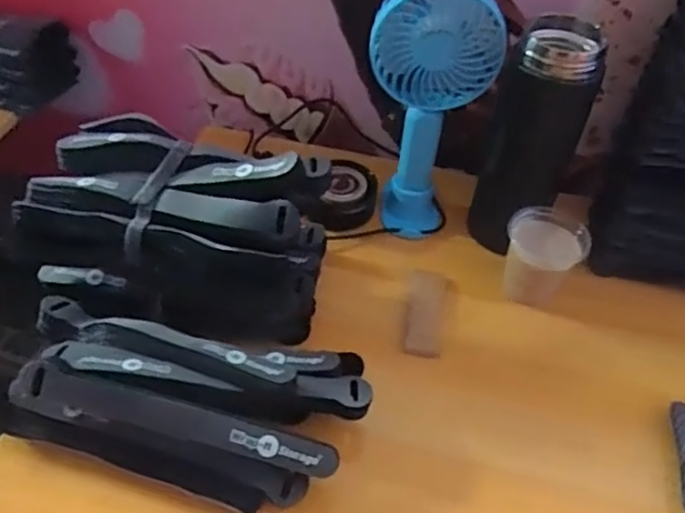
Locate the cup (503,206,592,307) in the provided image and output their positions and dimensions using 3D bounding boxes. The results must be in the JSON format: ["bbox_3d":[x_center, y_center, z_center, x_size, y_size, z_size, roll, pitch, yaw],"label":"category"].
[{"bbox_3d":[0.176,-0.001,0.550,0.074,0.062,0.063,-20,51,-21],"label":"cup"}]

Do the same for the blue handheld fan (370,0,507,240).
[{"bbox_3d":[0.068,-0.115,0.529,0.103,0.203,0.071,11,47,7],"label":"blue handheld fan"}]

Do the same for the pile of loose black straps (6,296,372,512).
[{"bbox_3d":[-0.108,0.096,0.427,0.239,0.062,0.107,11,47,7],"label":"pile of loose black straps"}]

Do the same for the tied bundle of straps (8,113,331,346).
[{"bbox_3d":[-0.122,-0.020,0.486,0.212,0.122,0.118,12,47,7],"label":"tied bundle of straps"}]

